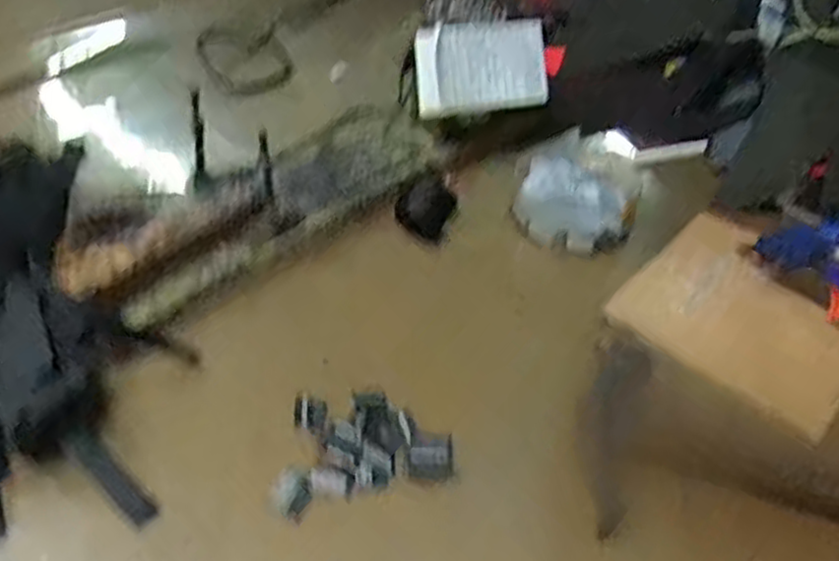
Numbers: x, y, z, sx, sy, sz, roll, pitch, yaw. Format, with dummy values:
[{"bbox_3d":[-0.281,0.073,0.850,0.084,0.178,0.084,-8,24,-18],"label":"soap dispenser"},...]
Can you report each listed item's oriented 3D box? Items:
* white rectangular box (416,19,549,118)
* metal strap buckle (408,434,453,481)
[{"bbox_3d":[0.051,-0.171,0.618,0.103,0.068,0.018,-10,5,-13],"label":"white rectangular box"},{"bbox_3d":[0.006,0.099,0.432,0.025,0.007,0.023,1,42,-4],"label":"metal strap buckle"}]

